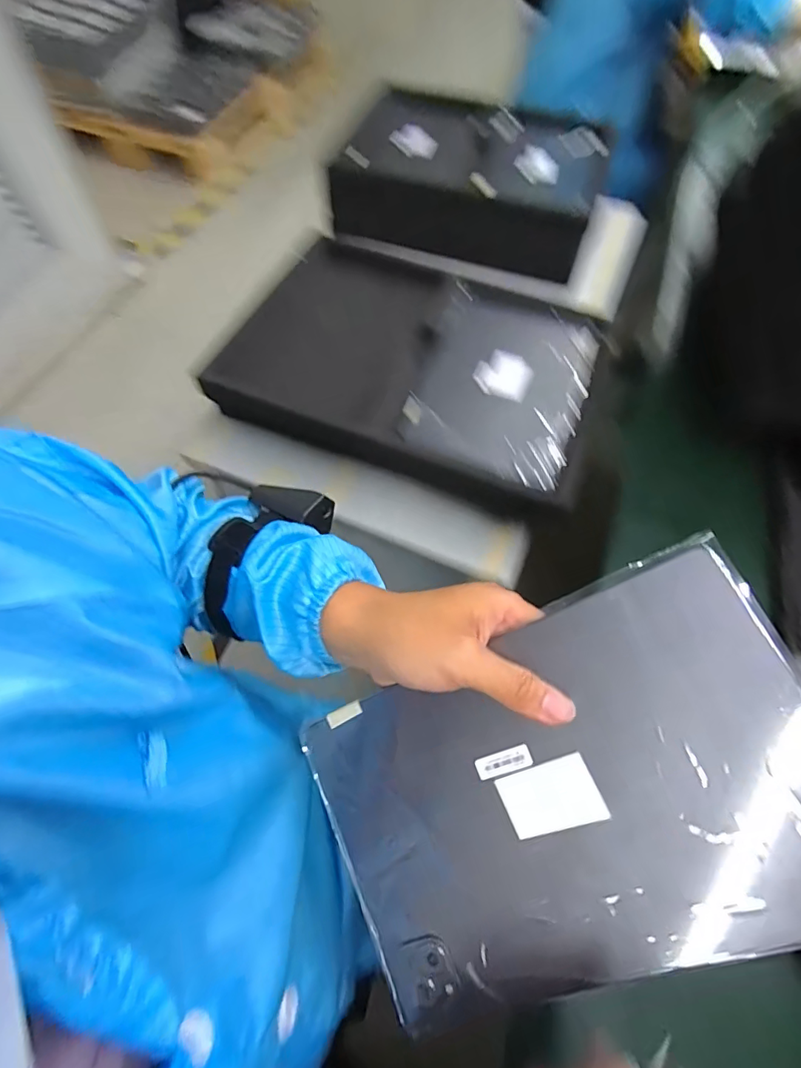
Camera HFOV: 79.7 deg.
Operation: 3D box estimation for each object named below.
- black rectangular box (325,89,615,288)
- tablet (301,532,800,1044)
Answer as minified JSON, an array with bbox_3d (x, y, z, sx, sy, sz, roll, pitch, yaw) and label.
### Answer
[{"bbox_3d":[0.123,-0.613,0.812,0.399,0.079,0.335,20,65,8],"label":"black rectangular box"},{"bbox_3d":[0.079,0.139,0.255,0.264,0.016,0.169,-30,72,15],"label":"tablet"}]

